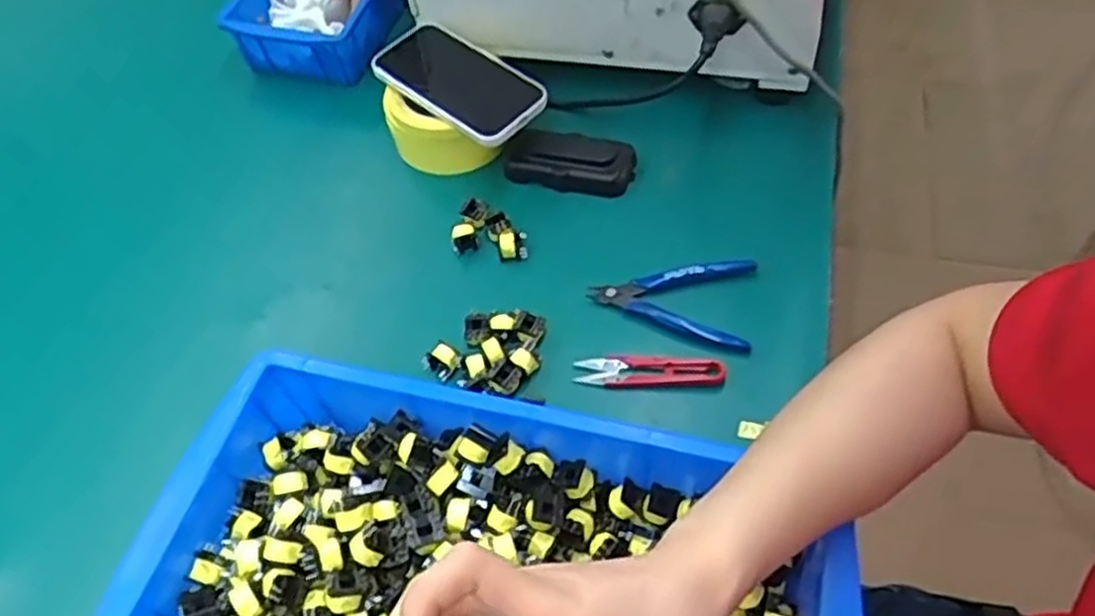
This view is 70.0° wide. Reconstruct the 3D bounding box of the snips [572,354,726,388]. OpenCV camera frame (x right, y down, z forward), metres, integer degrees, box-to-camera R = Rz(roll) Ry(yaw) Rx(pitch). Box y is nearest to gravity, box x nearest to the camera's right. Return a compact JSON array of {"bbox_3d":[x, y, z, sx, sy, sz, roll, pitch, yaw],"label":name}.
[{"bbox_3d":[0.072,0.043,0.551,0.101,0.007,0.023,3,56,6],"label":"snips"}]

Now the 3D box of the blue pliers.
[{"bbox_3d":[0.092,-0.005,0.581,0.118,0.012,0.072,4,56,7],"label":"blue pliers"}]

